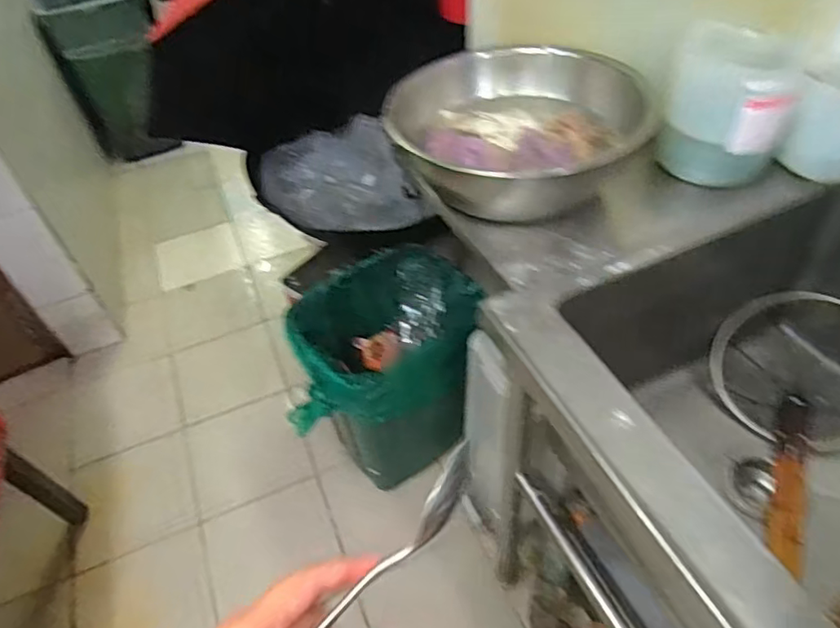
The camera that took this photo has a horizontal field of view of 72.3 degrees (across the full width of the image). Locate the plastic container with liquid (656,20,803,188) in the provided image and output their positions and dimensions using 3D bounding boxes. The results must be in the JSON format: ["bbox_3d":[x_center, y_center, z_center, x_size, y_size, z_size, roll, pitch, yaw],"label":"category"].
[{"bbox_3d":[0.431,-0.286,0.814,0.169,0.178,0.173,15,50,19],"label":"plastic container with liquid"}]

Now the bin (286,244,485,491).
[{"bbox_3d":[-0.090,0.152,1.376,0.431,0.468,0.301,-27,50,-19],"label":"bin"}]

